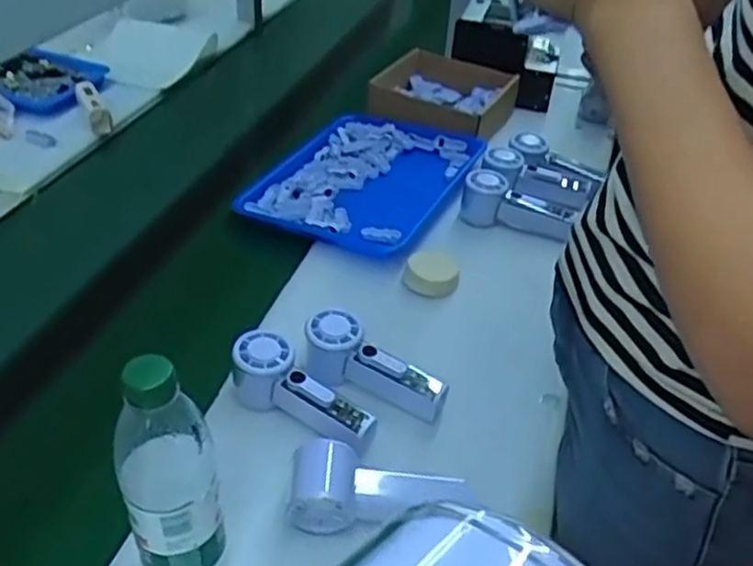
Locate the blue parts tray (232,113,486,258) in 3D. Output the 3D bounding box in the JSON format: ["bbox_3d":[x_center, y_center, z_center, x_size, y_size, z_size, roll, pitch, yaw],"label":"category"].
[{"bbox_3d":[-0.011,-0.153,1.032,0.256,0.042,0.314,19,39,18],"label":"blue parts tray"}]

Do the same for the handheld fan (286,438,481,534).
[{"bbox_3d":[0.007,0.177,0.610,0.156,0.064,0.057,4,37,0],"label":"handheld fan"}]

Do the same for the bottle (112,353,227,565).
[{"bbox_3d":[-0.140,0.126,0.489,0.062,0.188,0.053,-11,40,-20],"label":"bottle"}]

